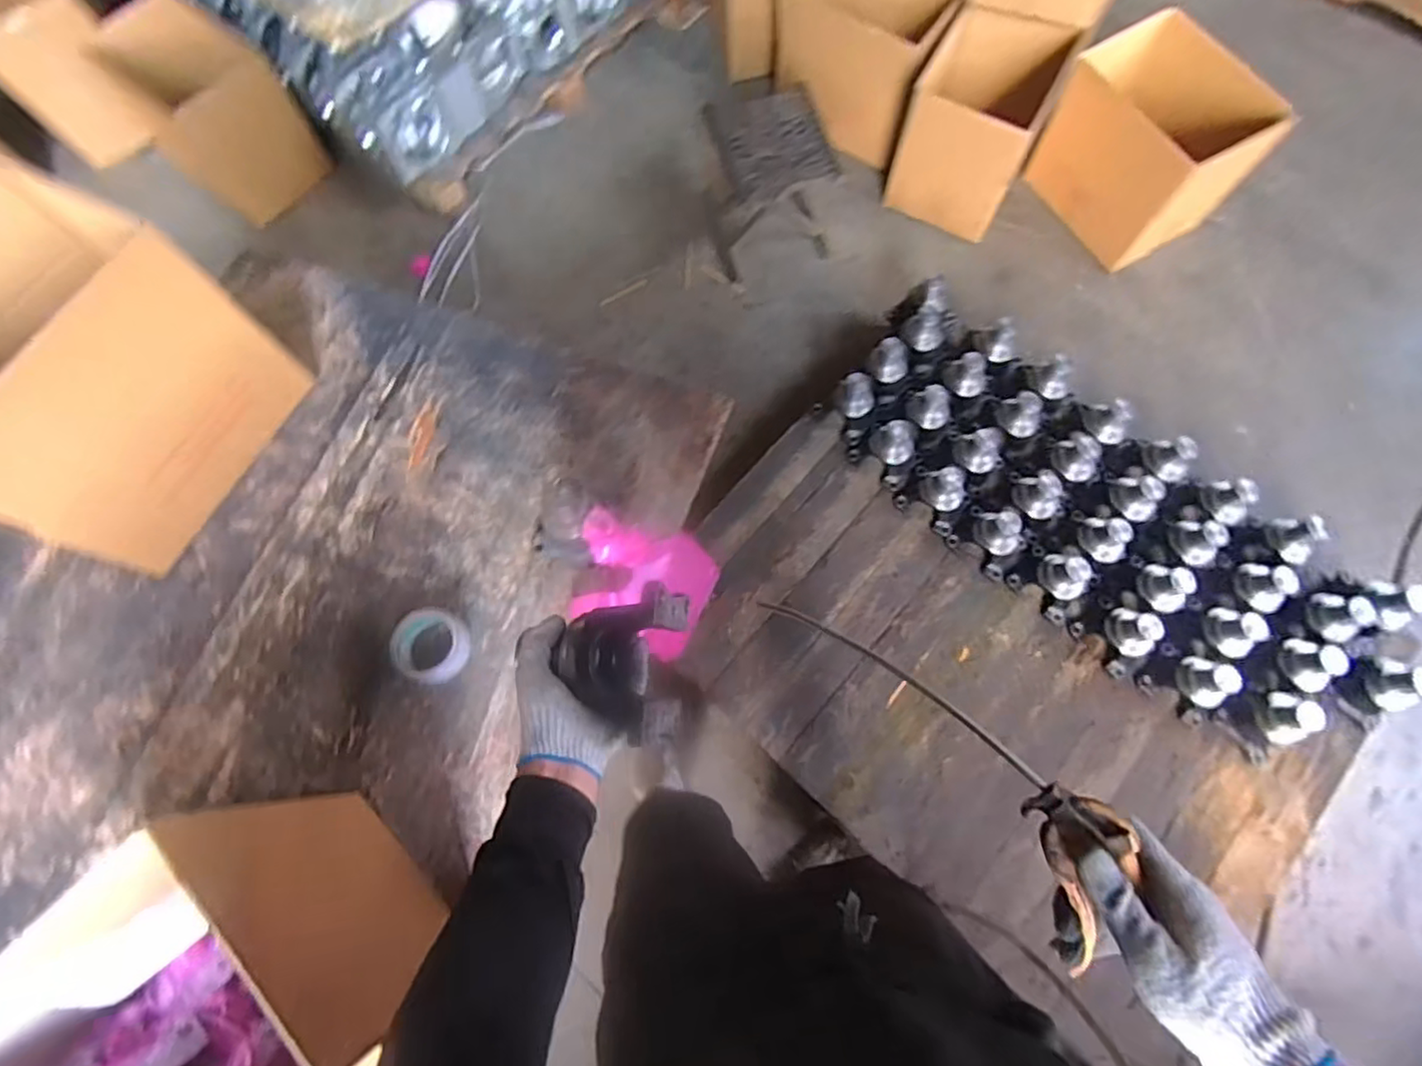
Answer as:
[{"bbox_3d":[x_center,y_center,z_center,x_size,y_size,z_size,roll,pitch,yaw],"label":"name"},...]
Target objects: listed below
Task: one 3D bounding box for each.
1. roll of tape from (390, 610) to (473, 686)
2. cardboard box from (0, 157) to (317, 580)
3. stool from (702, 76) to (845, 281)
[{"bbox_3d":[-0.409,0.165,0.963,0.105,0.040,0.105,-1,73,2],"label":"roll of tape"},{"bbox_3d":[-0.896,-0.203,0.939,0.282,0.347,0.396,21,74,8],"label":"cardboard box"},{"bbox_3d":[0.140,-0.886,1.683,0.284,0.296,0.295,-13,73,-2],"label":"stool"}]

